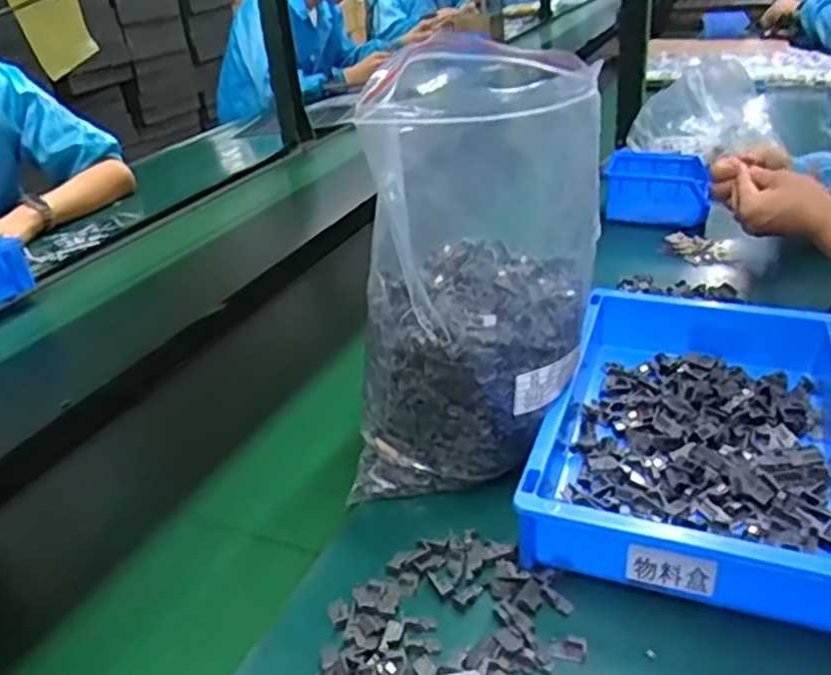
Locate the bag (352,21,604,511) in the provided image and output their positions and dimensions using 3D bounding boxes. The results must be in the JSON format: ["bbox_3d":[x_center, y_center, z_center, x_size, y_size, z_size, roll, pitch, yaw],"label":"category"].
[{"bbox_3d":[0.045,-0.049,0.536,0.162,0.278,0.183,3,31,13],"label":"bag"}]

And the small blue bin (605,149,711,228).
[{"bbox_3d":[0.329,-0.202,0.998,0.133,0.072,0.121,6,31,20],"label":"small blue bin"}]

